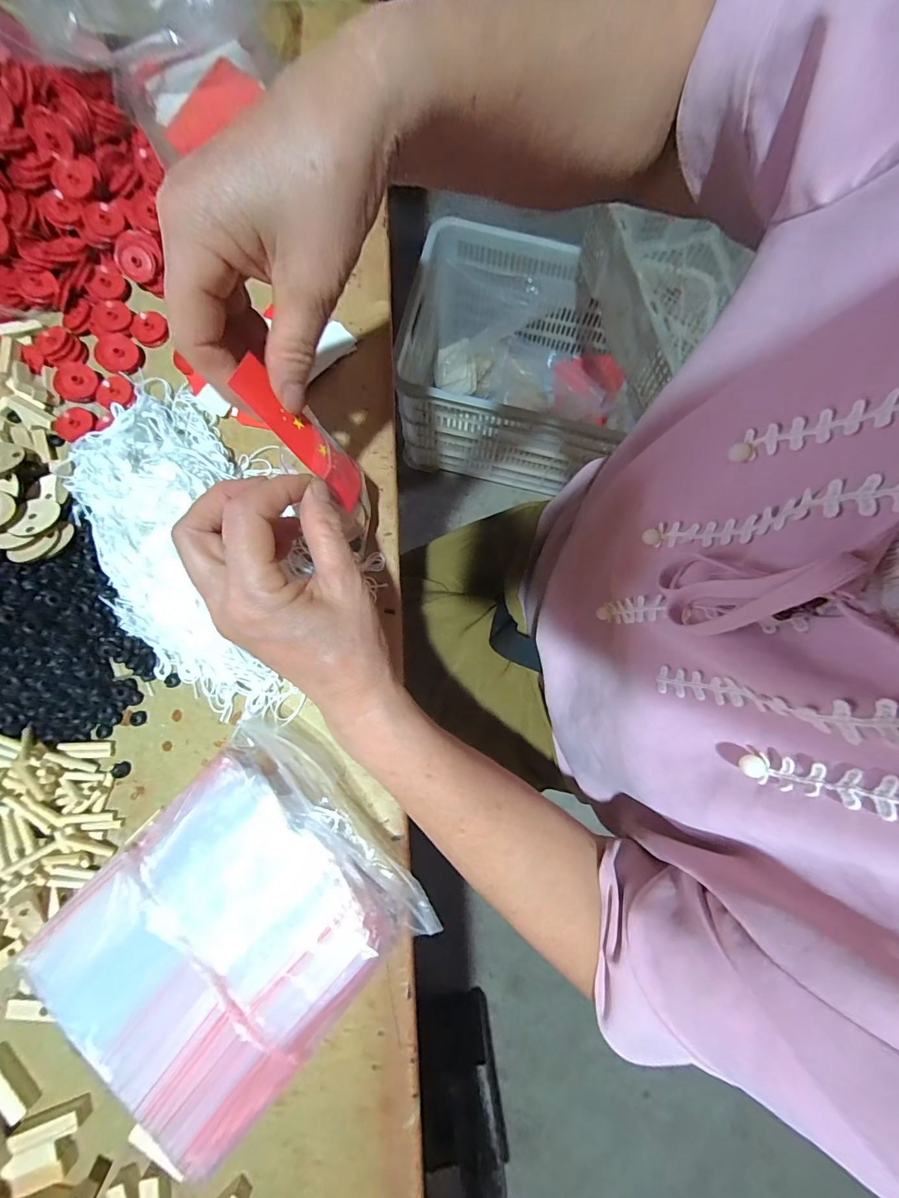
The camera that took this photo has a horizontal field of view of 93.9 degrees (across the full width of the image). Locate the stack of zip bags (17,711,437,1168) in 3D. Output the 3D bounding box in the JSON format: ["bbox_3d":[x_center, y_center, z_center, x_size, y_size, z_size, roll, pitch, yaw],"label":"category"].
[{"bbox_3d":[-0.137,0.202,0.262,0.164,0.038,0.188,43,81,7],"label":"stack of zip bags"}]

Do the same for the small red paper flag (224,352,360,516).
[{"bbox_3d":[-0.080,-0.090,0.235,0.004,0.088,0.029,-7,57,31],"label":"small red paper flag"}]

